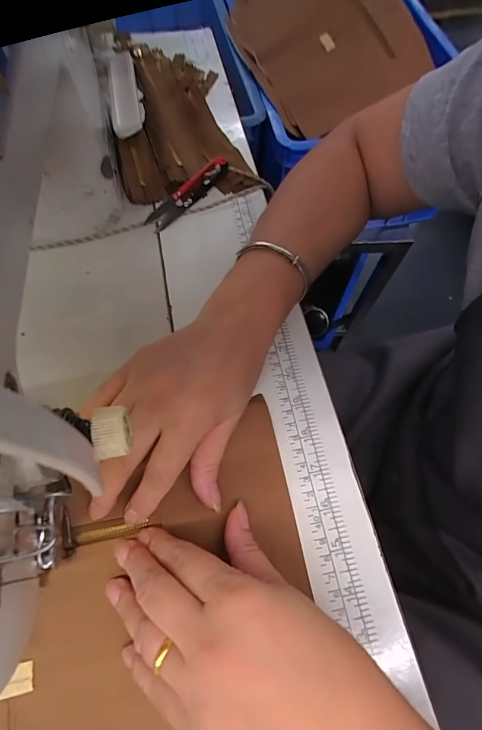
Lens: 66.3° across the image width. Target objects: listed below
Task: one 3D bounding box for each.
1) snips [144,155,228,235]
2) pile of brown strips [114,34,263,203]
[{"bbox_3d":[-0.053,-0.176,0.369,0.030,0.017,0.106,34,68,13],"label":"snips"},{"bbox_3d":[-0.073,-0.284,0.415,0.128,0.034,0.242,-9,65,-7],"label":"pile of brown strips"}]

